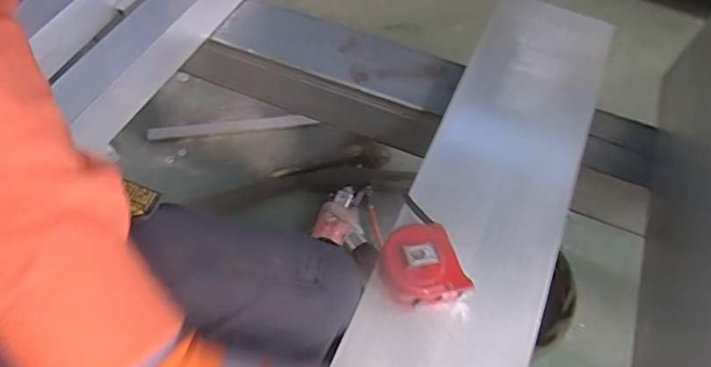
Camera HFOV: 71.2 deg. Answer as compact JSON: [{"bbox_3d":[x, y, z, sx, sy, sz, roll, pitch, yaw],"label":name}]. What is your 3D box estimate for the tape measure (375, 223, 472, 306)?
[{"bbox_3d":[0.055,0.075,0.437,0.066,0.042,0.072,-16,61,-13],"label":"tape measure"}]

